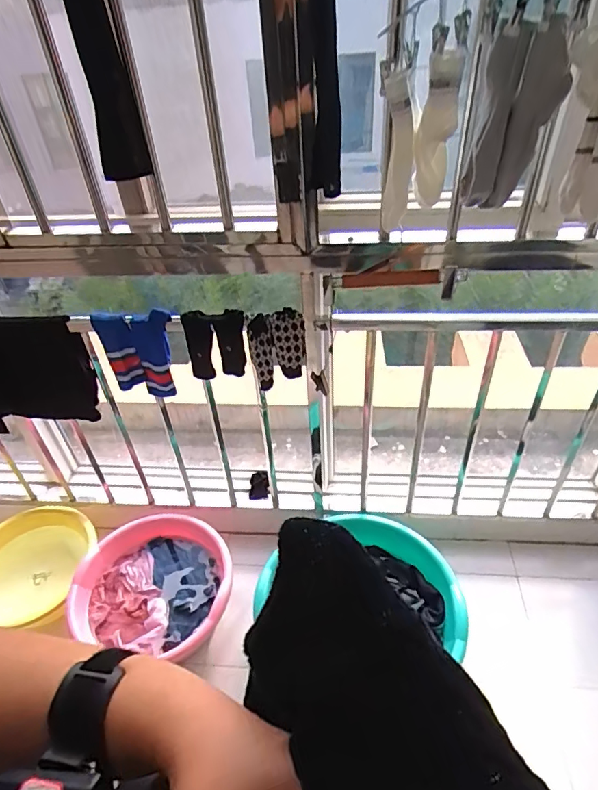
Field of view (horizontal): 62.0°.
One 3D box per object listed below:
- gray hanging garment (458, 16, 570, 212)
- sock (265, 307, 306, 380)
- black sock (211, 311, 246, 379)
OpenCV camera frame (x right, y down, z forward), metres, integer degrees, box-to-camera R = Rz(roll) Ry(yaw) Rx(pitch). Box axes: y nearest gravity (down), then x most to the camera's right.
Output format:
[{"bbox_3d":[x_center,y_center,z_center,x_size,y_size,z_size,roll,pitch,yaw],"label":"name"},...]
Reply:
[{"bbox_3d":[0.316,-0.400,0.732,0.106,0.231,0.049,15,45,20],"label":"gray hanging garment"},{"bbox_3d":[-0.027,-0.113,1.102,0.081,0.155,0.041,-5,42,-1],"label":"sock"},{"bbox_3d":[-0.156,-0.115,1.120,0.063,0.141,0.056,-8,41,-11],"label":"black sock"}]

